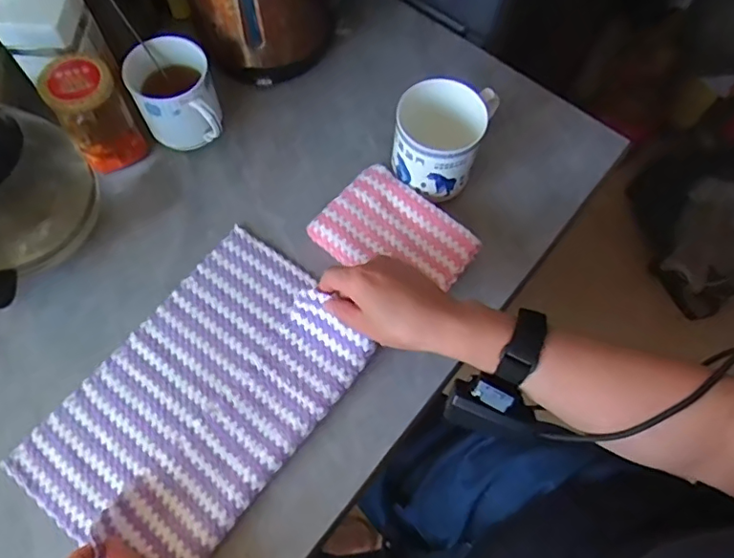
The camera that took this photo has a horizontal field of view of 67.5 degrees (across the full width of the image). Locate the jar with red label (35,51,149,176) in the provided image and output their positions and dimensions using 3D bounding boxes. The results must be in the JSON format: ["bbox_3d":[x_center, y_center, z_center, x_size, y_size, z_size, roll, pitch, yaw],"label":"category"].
[{"bbox_3d":[-0.269,-0.162,0.547,0.060,0.102,0.065,1,67,-2],"label":"jar with red label"}]

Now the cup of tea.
[{"bbox_3d":[-0.190,-0.173,0.554,0.078,0.099,0.089,-15,69,-8],"label":"cup of tea"}]

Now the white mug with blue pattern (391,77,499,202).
[{"bbox_3d":[0.071,-0.134,0.543,0.086,0.109,0.085,1,67,-2],"label":"white mug with blue pattern"}]

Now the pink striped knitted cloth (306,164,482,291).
[{"bbox_3d":[0.025,-0.038,0.542,0.140,0.036,0.100,41,72,14],"label":"pink striped knitted cloth"}]

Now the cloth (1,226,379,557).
[{"bbox_3d":[-0.144,0.102,0.484,0.188,0.024,0.284,36,70,12],"label":"cloth"}]

